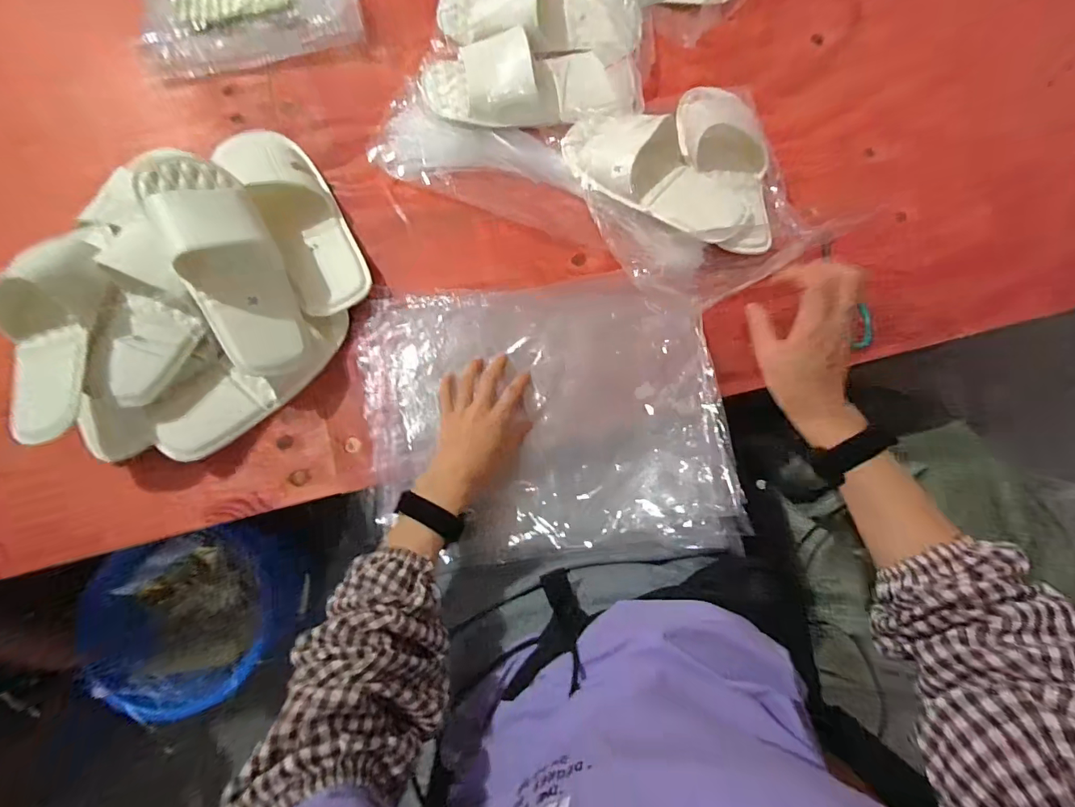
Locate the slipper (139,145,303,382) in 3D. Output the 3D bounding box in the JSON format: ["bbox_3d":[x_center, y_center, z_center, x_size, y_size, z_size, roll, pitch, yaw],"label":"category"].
[{"bbox_3d":[-0.327,-0.140,0.487,0.093,0.070,0.232,-28,98,-35],"label":"slipper"}]

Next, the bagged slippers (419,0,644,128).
[{"bbox_3d":[-0.001,-0.466,0.579,0.275,0.061,0.233,4,80,0],"label":"bagged slippers"}]

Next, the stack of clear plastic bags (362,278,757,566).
[{"bbox_3d":[0.007,0.012,0.505,0.388,0.031,0.295,-6,76,-1],"label":"stack of clear plastic bags"}]

